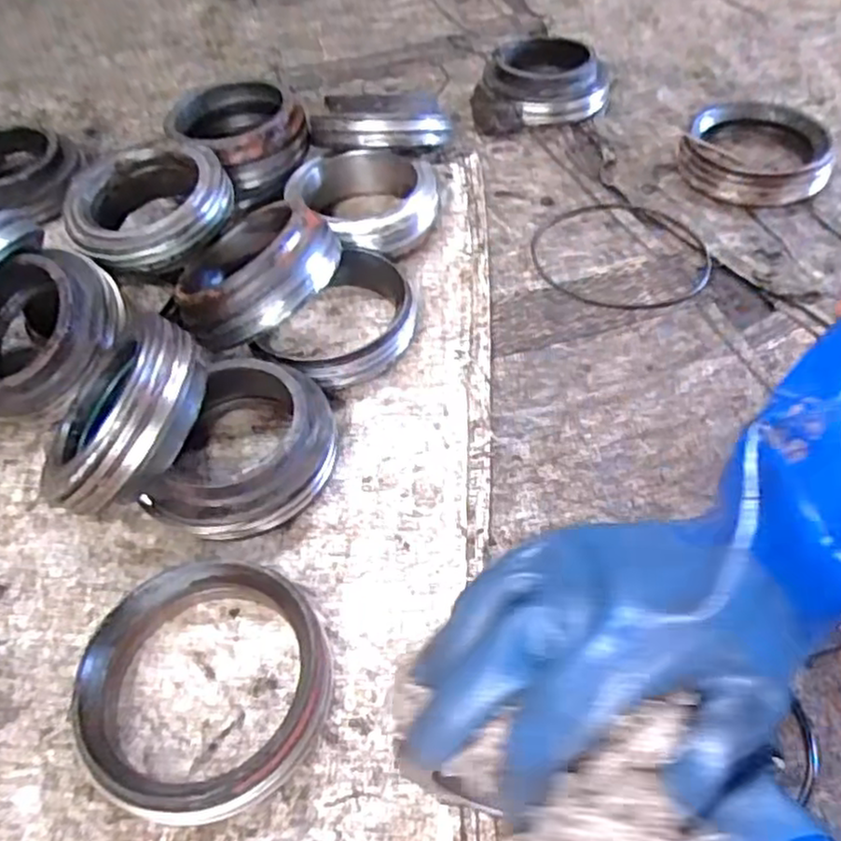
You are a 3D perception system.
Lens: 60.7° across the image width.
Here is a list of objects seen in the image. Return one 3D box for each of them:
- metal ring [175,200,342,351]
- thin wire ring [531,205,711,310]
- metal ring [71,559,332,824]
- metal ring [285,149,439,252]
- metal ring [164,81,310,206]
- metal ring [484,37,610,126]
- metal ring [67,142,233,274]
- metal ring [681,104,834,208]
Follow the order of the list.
[{"bbox_3d":[-0.154,-0.135,0.662,0.147,0.060,0.147,-43,36,-9],"label":"metal ring"},{"bbox_3d":[0.197,-0.166,0.710,0.170,0.004,0.159,1,51,7],"label":"thin wire ring"},{"bbox_3d":[-0.134,0.165,0.453,0.148,0.040,0.148,-3,50,3],"label":"metal ring"},{"bbox_3d":[-0.056,-0.222,0.748,0.136,0.062,0.144,-3,50,3],"label":"metal ring"},{"bbox_3d":[-0.200,-0.305,0.810,0.134,0.095,0.143,-3,50,3],"label":"metal ring"},{"bbox_3d":[0.159,-0.427,0.906,0.136,0.064,0.136,-3,50,3],"label":"metal ring"},{"bbox_3d":[-0.259,-0.206,0.690,0.148,0.046,0.146,-3,50,3],"label":"metal ring"},{"bbox_3d":[0.368,-0.298,0.789,0.150,0.042,0.158,-3,50,3],"label":"metal ring"}]

